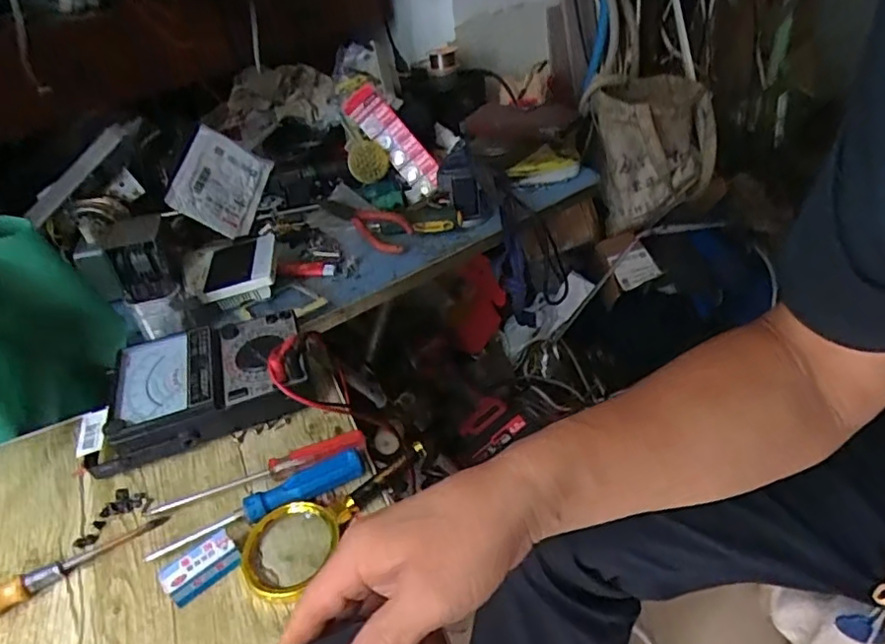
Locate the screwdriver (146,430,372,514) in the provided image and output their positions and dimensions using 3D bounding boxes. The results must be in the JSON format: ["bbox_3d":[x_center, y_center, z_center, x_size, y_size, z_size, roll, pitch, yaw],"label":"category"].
[{"bbox_3d":[-0.143,0.118,0.454,0.166,0.014,0.018,-15,39,-11],"label":"screwdriver"}]

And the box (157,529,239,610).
[{"bbox_3d":[-0.166,0.167,0.397,0.048,0.019,0.027,-29,43,-26],"label":"box"}]

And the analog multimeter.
[{"bbox_3d":[-0.214,0.054,0.516,0.186,0.045,0.120,-13,39,-8],"label":"analog multimeter"}]

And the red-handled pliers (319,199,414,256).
[{"bbox_3d":[-0.099,-0.137,0.763,0.057,0.021,0.165,-29,44,-26],"label":"red-handled pliers"}]

